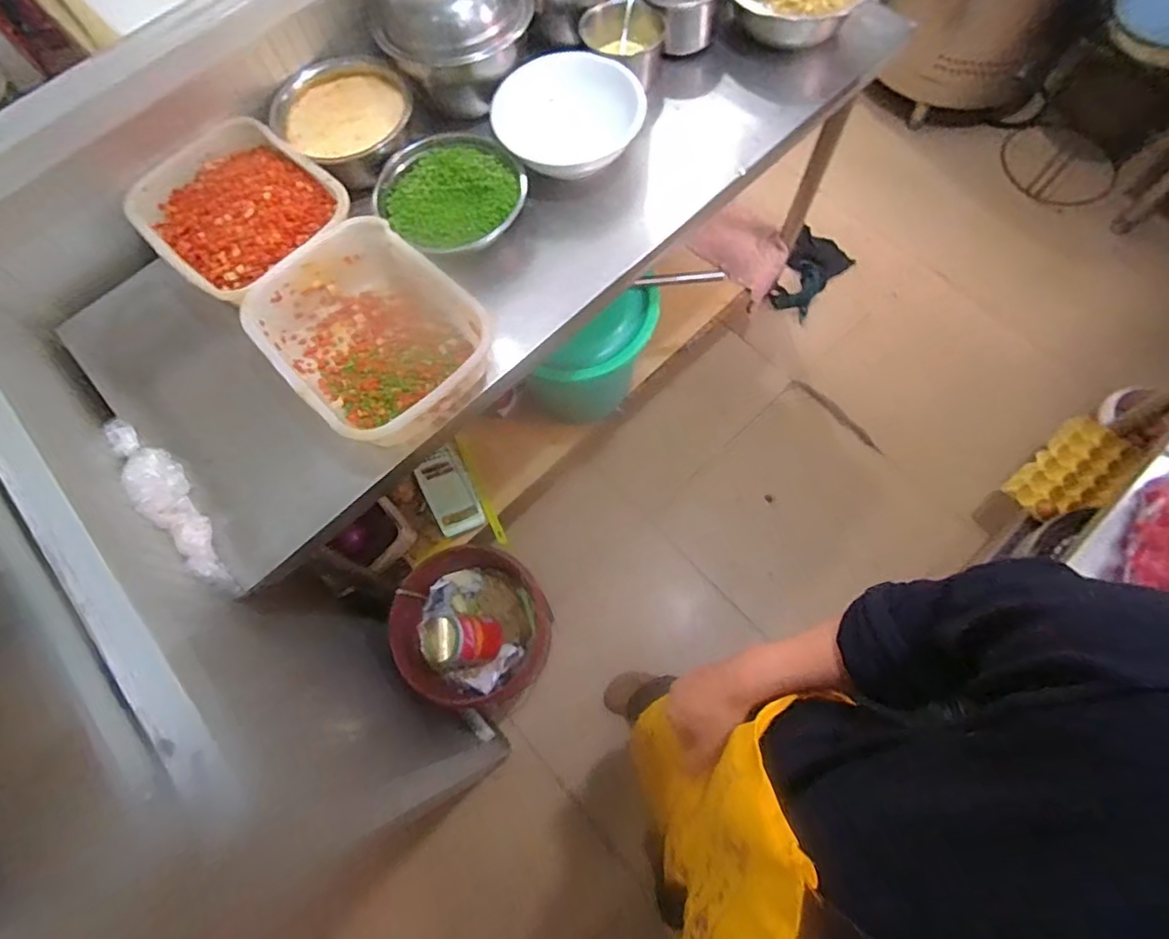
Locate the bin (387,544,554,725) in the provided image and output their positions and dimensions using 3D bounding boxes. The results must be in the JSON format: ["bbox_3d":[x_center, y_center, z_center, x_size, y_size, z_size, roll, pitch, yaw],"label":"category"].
[{"bbox_3d":[-0.246,0.359,1.332,0.323,0.277,0.352,-39,73,-12],"label":"bin"}]

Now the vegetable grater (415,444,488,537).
[{"bbox_3d":[-0.317,0.056,1.396,0.115,0.048,0.199,-29,71,-9],"label":"vegetable grater"}]

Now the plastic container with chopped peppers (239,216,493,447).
[{"bbox_3d":[-0.310,-0.194,0.866,0.317,0.108,0.249,42,76,16],"label":"plastic container with chopped peppers"}]

